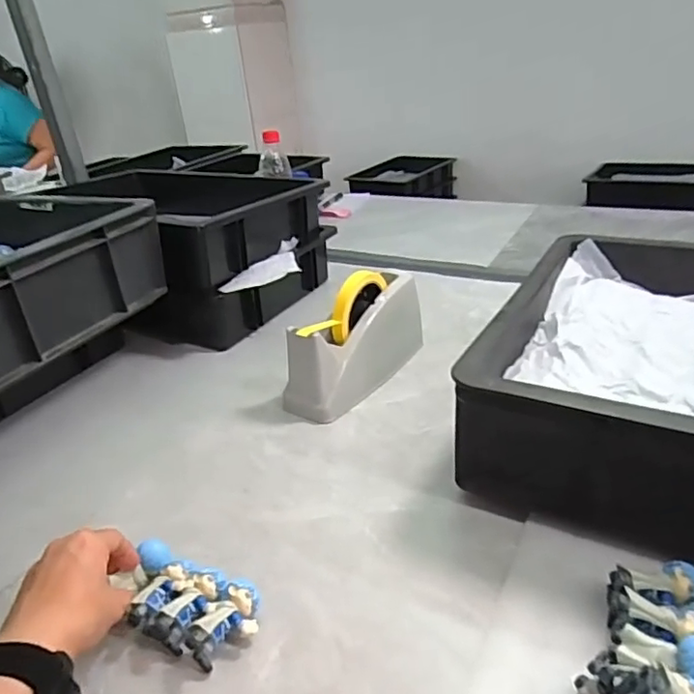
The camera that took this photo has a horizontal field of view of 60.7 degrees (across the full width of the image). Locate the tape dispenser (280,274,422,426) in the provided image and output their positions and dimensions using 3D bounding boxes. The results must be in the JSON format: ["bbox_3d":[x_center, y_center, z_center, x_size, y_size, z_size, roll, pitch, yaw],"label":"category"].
[{"bbox_3d":[0.013,-0.014,0.706,0.066,0.115,0.214,15,35,34],"label":"tape dispenser"}]

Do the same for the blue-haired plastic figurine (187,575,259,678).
[{"bbox_3d":[-0.086,0.196,0.423,0.034,0.031,0.060,19,37,38],"label":"blue-haired plastic figurine"}]

